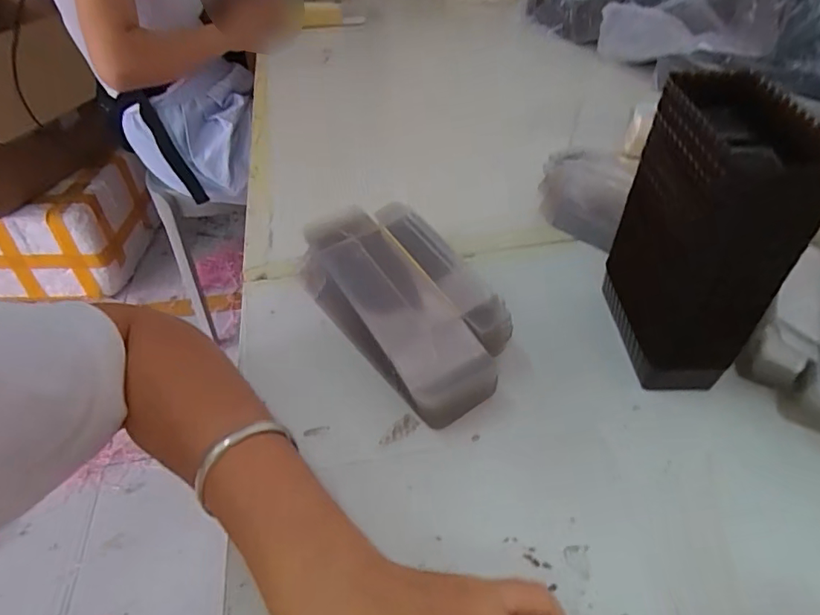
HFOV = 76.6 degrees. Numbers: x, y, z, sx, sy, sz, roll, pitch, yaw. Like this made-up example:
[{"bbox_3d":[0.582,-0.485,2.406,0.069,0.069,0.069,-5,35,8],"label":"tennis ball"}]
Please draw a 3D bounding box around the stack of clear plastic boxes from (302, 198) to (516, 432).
[{"bbox_3d":[-0.007,-0.007,0.395,0.092,0.054,0.201,-23,48,-21],"label":"stack of clear plastic boxes"}]

